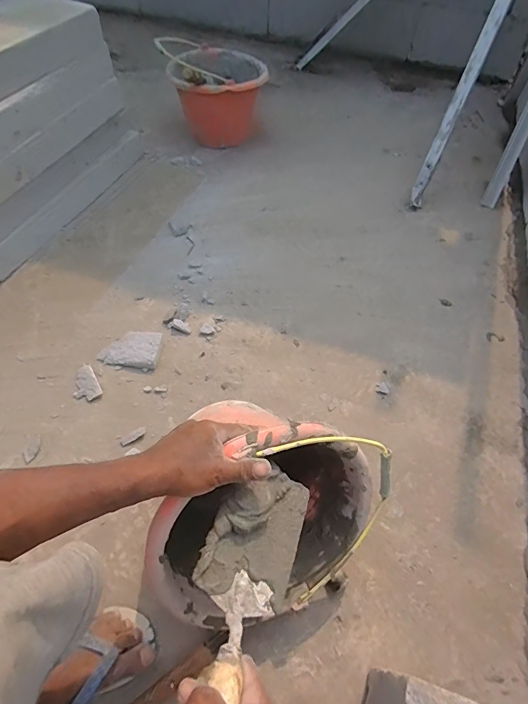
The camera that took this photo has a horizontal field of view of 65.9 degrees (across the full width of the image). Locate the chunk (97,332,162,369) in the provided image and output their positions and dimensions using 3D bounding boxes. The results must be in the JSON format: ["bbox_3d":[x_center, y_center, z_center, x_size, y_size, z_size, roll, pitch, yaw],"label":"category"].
[{"bbox_3d":[-0.279,-0.004,0.846,0.122,0.024,0.079,2,56,-2],"label":"chunk"}]

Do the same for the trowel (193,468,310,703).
[{"bbox_3d":[-0.027,0.246,0.385,0.099,0.060,0.286,16,46,6],"label":"trowel"}]

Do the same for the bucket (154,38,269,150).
[{"bbox_3d":[-0.139,-0.793,1.253,0.287,0.251,0.287,1,56,-2],"label":"bucket"}]

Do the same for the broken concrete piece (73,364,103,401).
[{"bbox_3d":[-0.355,0.063,0.804,0.049,0.013,0.077,-26,61,-19],"label":"broken concrete piece"}]

